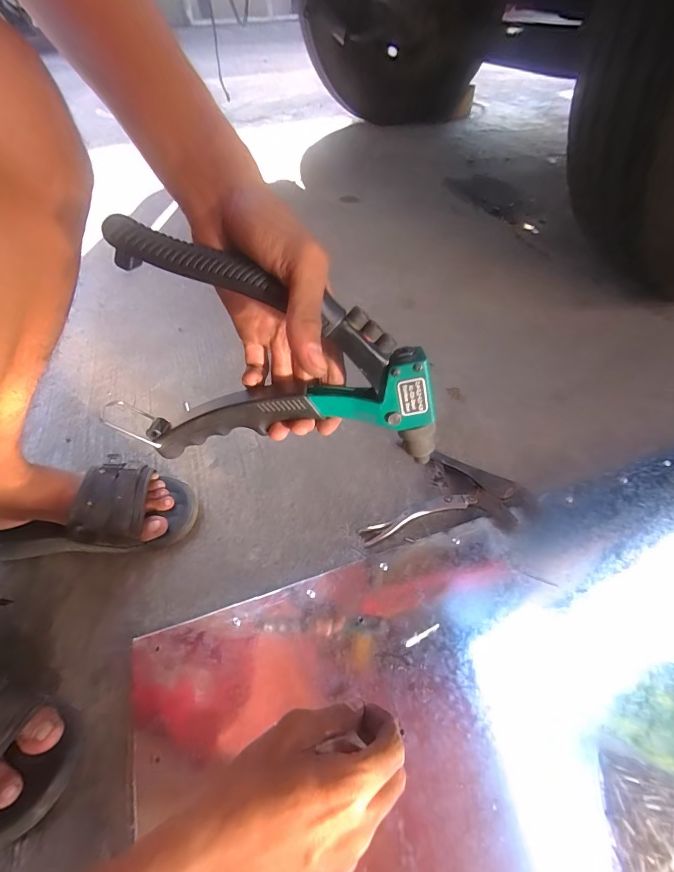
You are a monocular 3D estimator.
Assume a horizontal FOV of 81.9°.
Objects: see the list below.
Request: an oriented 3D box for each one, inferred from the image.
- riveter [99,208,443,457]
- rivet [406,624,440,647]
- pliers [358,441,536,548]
[{"bbox_3d":[-0.037,-0.044,0.240,0.203,0.139,0.044,3,48,4],"label":"riveter"},{"bbox_3d":[0.086,0.200,0.393,0.040,0.004,0.007,-23,51,-18],"label":"rivet"},{"bbox_3d":[0.147,0.089,0.505,0.188,0.033,0.162,16,50,16],"label":"pliers"}]

